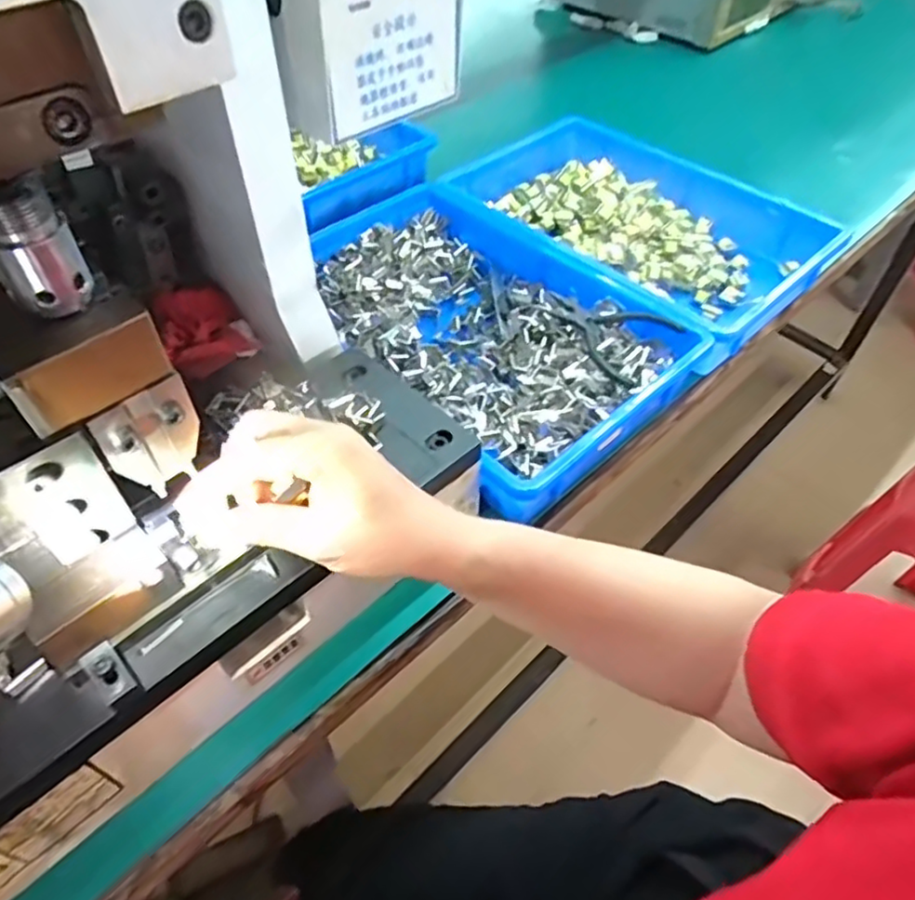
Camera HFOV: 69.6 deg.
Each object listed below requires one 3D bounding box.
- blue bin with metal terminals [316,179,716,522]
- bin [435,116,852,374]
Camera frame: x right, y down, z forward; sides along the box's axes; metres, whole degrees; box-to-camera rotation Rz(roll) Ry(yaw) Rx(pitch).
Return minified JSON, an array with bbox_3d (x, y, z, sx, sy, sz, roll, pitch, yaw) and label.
[{"bbox_3d":[0.013,-0.118,0.601,0.225,0.053,0.358,-35,59,-26],"label":"blue bin with metal terminals"},{"bbox_3d":[0.177,-0.252,0.717,0.245,0.060,0.397,-36,59,-27],"label":"bin"}]

